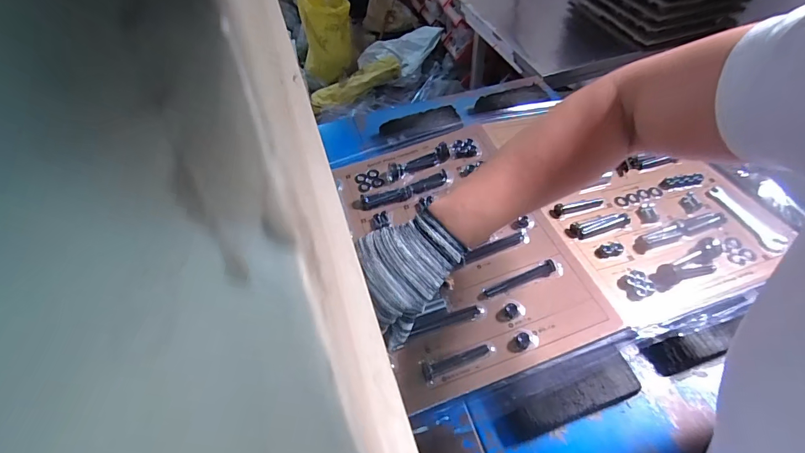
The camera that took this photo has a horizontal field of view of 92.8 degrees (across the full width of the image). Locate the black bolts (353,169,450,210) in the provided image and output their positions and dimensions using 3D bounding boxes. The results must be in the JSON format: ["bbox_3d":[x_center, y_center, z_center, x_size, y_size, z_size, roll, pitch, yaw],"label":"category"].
[{"bbox_3d":[-0.002,-0.052,0.566,0.142,0.015,0.029,-15,53,-9],"label":"black bolts"}]

